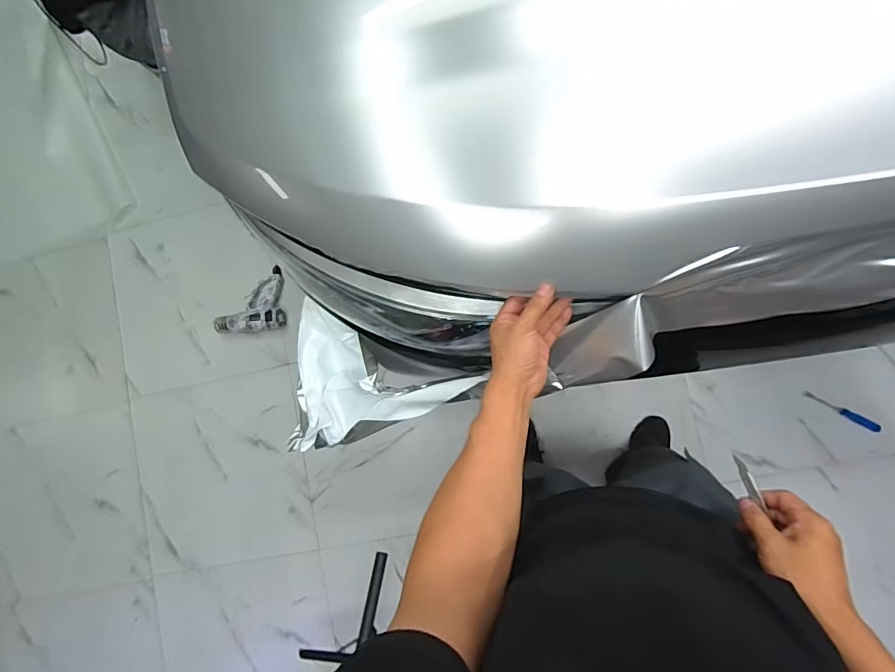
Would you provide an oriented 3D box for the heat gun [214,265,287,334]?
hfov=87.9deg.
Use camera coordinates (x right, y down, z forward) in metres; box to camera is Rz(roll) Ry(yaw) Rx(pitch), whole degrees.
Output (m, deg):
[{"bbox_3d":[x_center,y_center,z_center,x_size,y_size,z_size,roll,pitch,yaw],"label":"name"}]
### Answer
[{"bbox_3d":[-0.651,-0.114,1.509,0.232,0.077,0.202,-1,85,7],"label":"heat gun"}]

